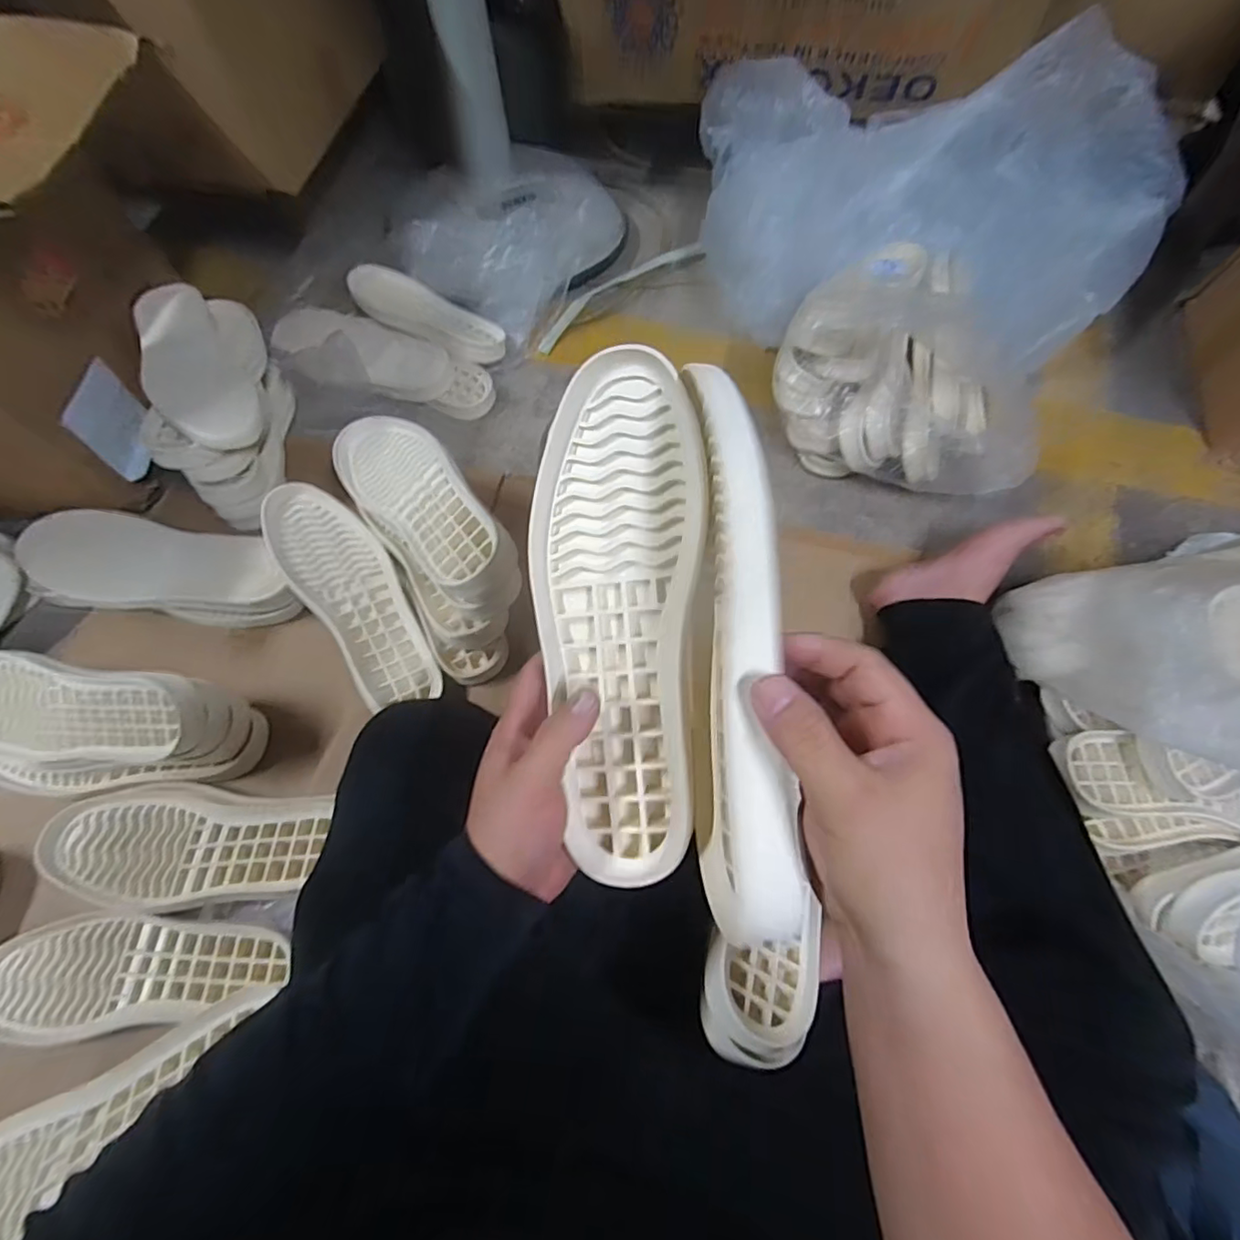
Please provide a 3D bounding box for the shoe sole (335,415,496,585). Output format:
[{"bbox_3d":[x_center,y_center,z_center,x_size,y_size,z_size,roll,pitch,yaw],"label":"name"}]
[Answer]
[{"bbox_3d":[-0.204,-0.128,0.576,0.098,0.032,0.289,-48,58,0],"label":"shoe sole"}]

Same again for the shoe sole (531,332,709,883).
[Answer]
[{"bbox_3d":[0.000,-0.004,0.319,0.090,0.029,0.280,-1,88,-1],"label":"shoe sole"}]

